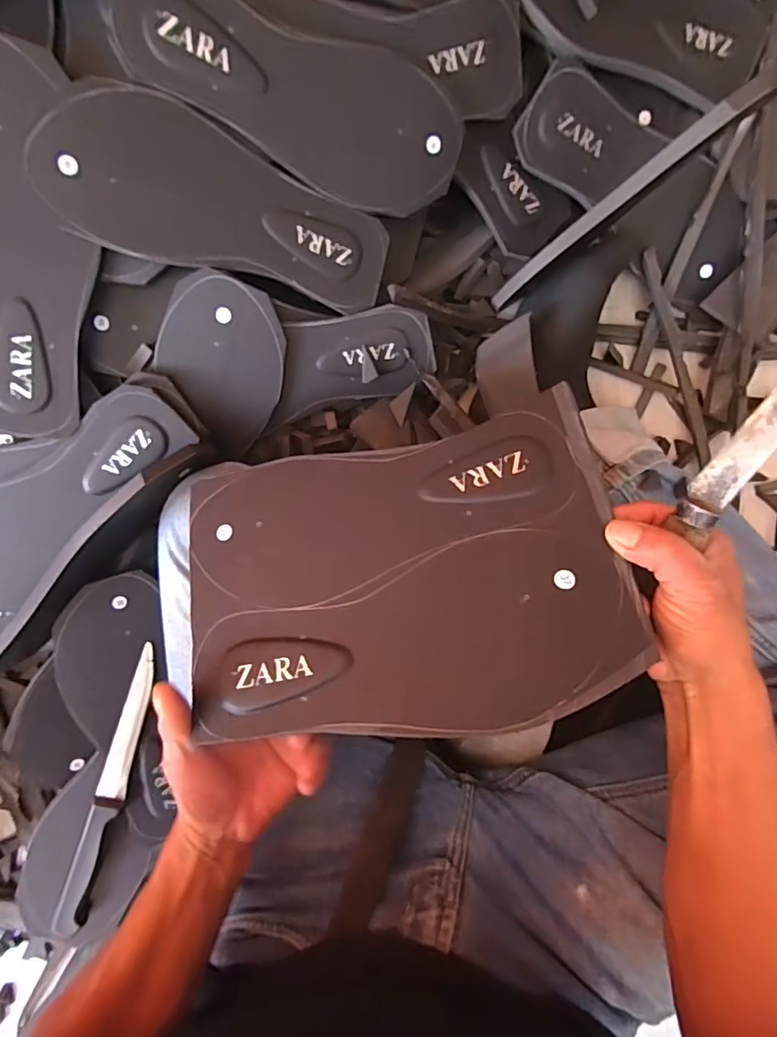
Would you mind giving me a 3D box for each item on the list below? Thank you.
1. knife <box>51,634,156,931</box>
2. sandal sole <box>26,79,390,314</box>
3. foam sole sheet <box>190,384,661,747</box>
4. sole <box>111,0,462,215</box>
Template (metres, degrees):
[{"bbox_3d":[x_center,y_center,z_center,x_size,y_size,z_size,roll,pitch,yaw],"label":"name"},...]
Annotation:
[{"bbox_3d":[-0.247,0.241,0.452,0.024,0.012,0.252,16,87,2],"label":"knife"},{"bbox_3d":[-0.119,-0.235,0.382,0.243,0.014,0.097,7,110,-21],"label":"sandal sole"},{"bbox_3d":[0.002,0.033,0.301,0.253,0.009,0.176,-13,67,8],"label":"foam sole sheet"},{"bbox_3d":[-0.062,-0.303,0.372,0.242,0.009,0.097,6,113,-21],"label":"sole"}]

